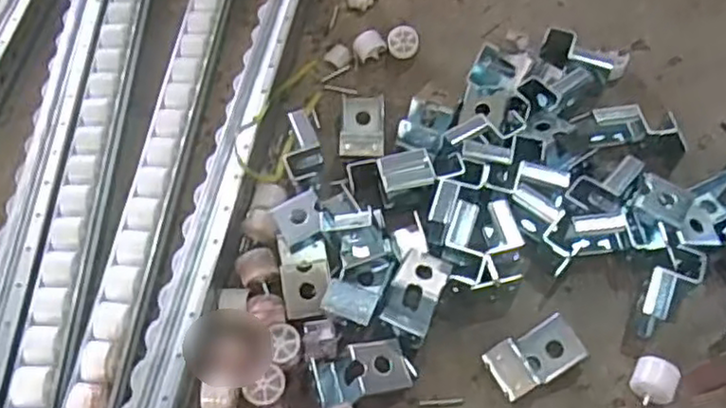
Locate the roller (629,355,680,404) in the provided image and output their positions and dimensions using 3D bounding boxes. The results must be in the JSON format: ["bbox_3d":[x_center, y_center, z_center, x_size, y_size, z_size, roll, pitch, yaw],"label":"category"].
[{"bbox_3d":[0.247,0.151,0.583,0.034,0.026,0.038,20,60,13],"label":"roller"}]

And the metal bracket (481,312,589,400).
[{"bbox_3d":[0.149,0.133,0.592,0.082,0.030,0.044,-26,61,-14],"label":"metal bracket"}]

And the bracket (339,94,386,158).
[{"bbox_3d":[0.000,-0.078,0.712,0.045,0.022,0.091,0,44,1],"label":"bracket"}]

